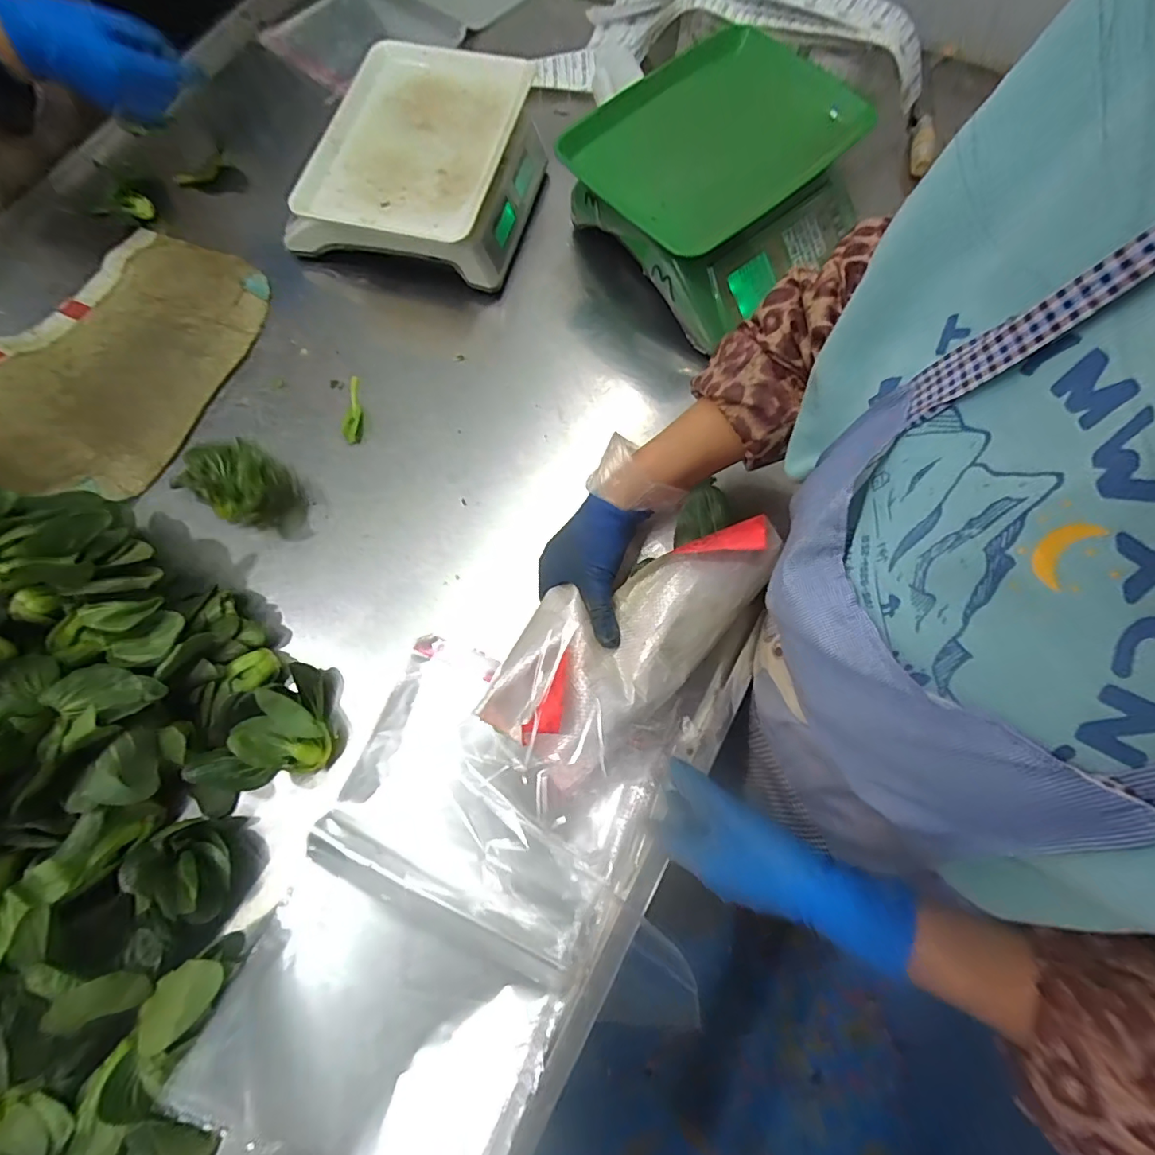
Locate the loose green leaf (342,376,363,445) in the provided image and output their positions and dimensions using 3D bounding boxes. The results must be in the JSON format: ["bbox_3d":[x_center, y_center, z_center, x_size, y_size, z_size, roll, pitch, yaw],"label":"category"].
[{"bbox_3d":[-0.252,-0.188,0.581,0.021,0.009,0.087,-6,74,-3],"label":"loose green leaf"}]

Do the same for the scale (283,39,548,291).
[{"bbox_3d":[-0.190,-0.489,0.611,0.259,0.078,0.275,15,74,3],"label":"scale"}]

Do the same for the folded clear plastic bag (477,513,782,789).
[{"bbox_3d":[0.046,0.042,0.413,0.262,0.059,0.121,-35,77,-6],"label":"folded clear plastic bag"}]

